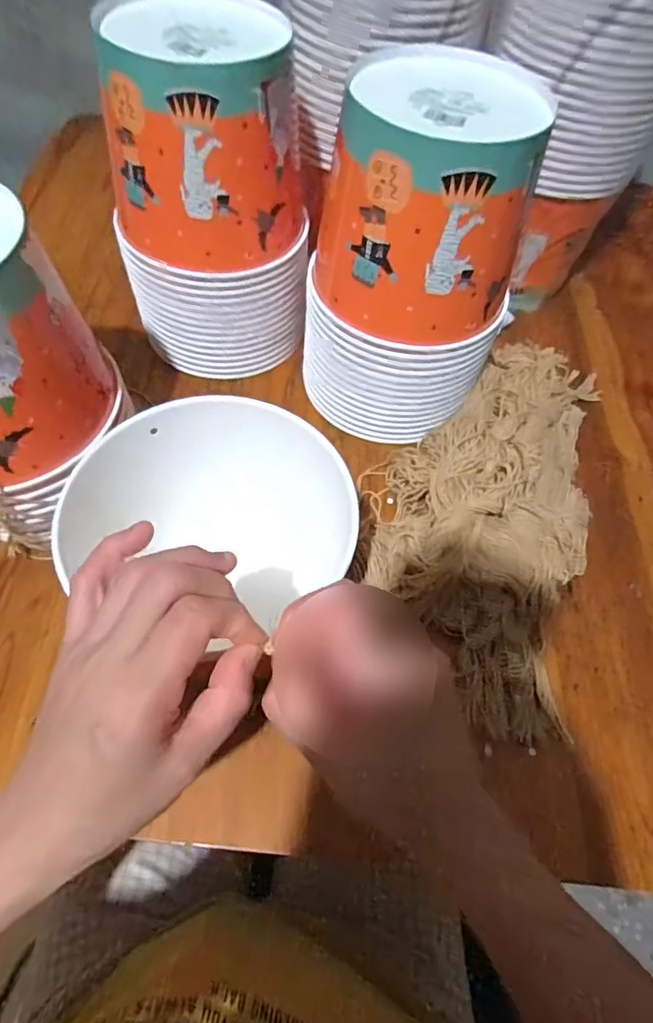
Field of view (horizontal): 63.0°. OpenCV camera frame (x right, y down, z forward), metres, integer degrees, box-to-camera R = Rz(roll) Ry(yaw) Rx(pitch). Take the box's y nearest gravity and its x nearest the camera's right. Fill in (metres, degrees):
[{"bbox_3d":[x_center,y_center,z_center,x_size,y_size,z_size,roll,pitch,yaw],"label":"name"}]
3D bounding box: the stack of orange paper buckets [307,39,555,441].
[{"bbox_3d":[0.061,-0.187,0.425,0.150,0.246,0.142,2,59,-2],"label":"stack of orange paper buckets"}]

